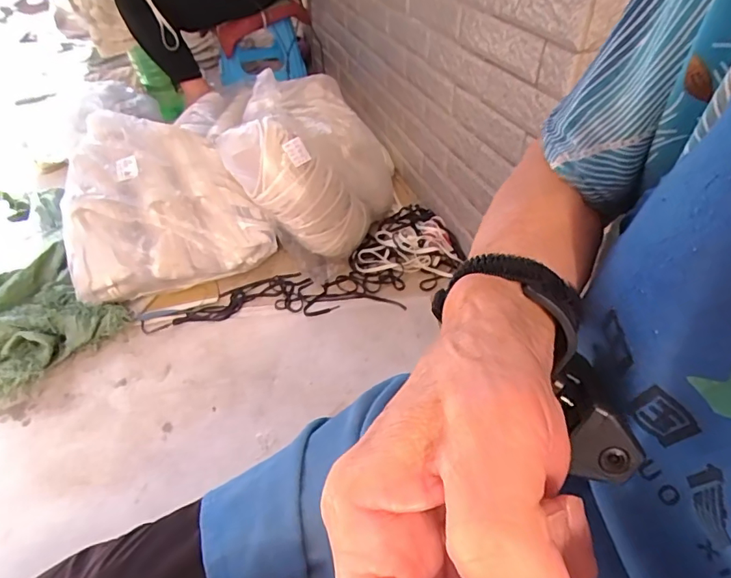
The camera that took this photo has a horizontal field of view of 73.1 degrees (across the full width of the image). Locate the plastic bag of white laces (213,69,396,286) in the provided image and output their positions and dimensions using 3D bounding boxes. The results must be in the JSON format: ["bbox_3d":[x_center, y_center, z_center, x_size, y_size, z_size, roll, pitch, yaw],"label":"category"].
[{"bbox_3d":[-0.112,-0.252,1.085,0.316,0.278,0.324,-30,48,-29],"label":"plastic bag of white laces"}]

